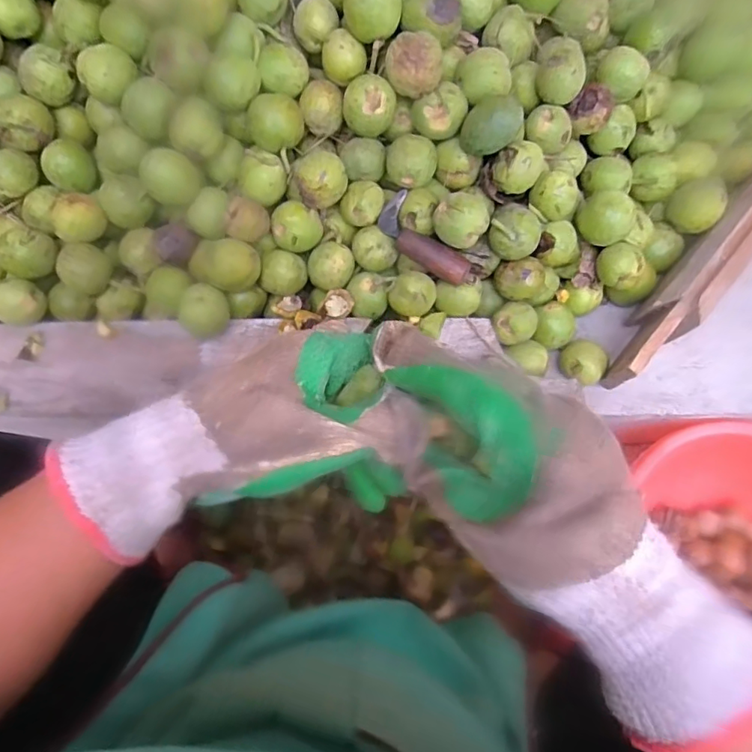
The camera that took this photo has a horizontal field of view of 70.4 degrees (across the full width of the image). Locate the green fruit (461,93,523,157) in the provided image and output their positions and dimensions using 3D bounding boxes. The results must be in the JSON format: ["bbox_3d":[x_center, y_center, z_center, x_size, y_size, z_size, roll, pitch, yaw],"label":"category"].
[{"bbox_3d":[0.099,-0.214,0.459,0.050,0.040,0.044,4,74,2],"label":"green fruit"}]

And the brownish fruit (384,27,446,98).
[{"bbox_3d":[0.032,-0.262,0.452,0.047,0.043,0.042,1,74,1],"label":"brownish fruit"}]

